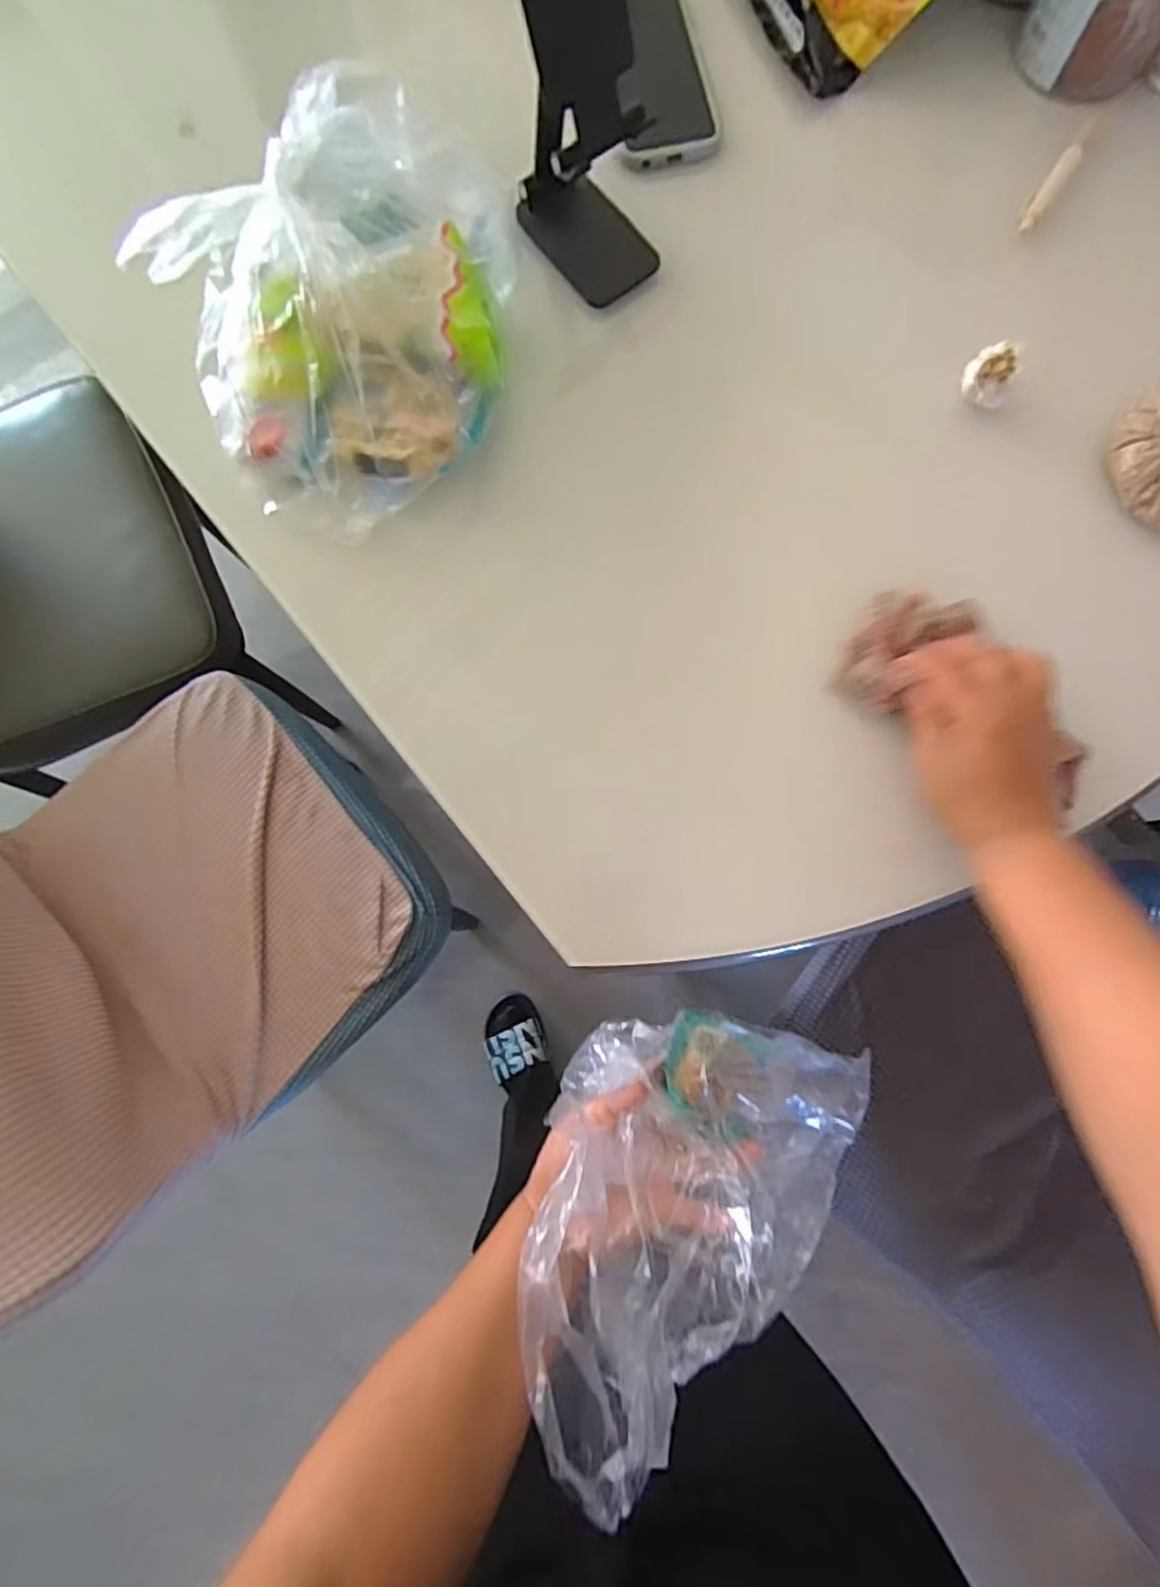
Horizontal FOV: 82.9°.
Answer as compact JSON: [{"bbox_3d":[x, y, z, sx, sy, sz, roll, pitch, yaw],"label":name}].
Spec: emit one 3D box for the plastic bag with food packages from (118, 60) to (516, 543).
[{"bbox_3d":[-0.143,-0.311,0.419,0.229,0.112,0.233,-22,82,-3],"label":"plastic bag with food packages"}]

